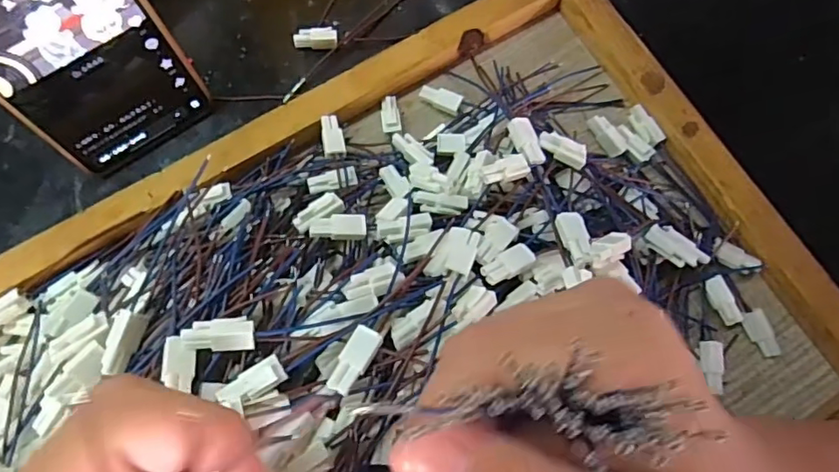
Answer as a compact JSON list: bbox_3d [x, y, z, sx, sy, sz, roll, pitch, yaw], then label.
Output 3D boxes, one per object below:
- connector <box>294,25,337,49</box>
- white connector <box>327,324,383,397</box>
[{"bbox_3d":[-0.062,-0.119,0.341,0.026,0.007,0.011,-2,75,-2],"label":"connector"},{"bbox_3d":[-0.024,0.046,0.210,0.011,0.004,0.026,27,63,7],"label":"white connector"}]

